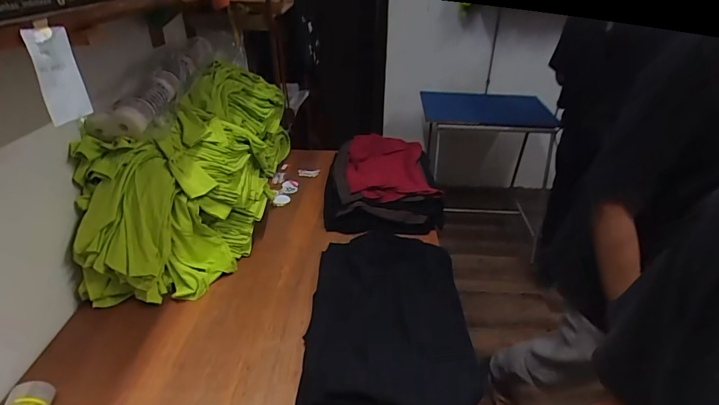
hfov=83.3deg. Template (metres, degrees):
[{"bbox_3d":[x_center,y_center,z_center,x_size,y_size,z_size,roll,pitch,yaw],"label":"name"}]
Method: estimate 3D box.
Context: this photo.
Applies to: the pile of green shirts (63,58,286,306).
[{"bbox_3d":[-0.434,-0.111,1.171,0.333,0.372,0.854,8,44,10],"label":"pile of green shirts"}]

